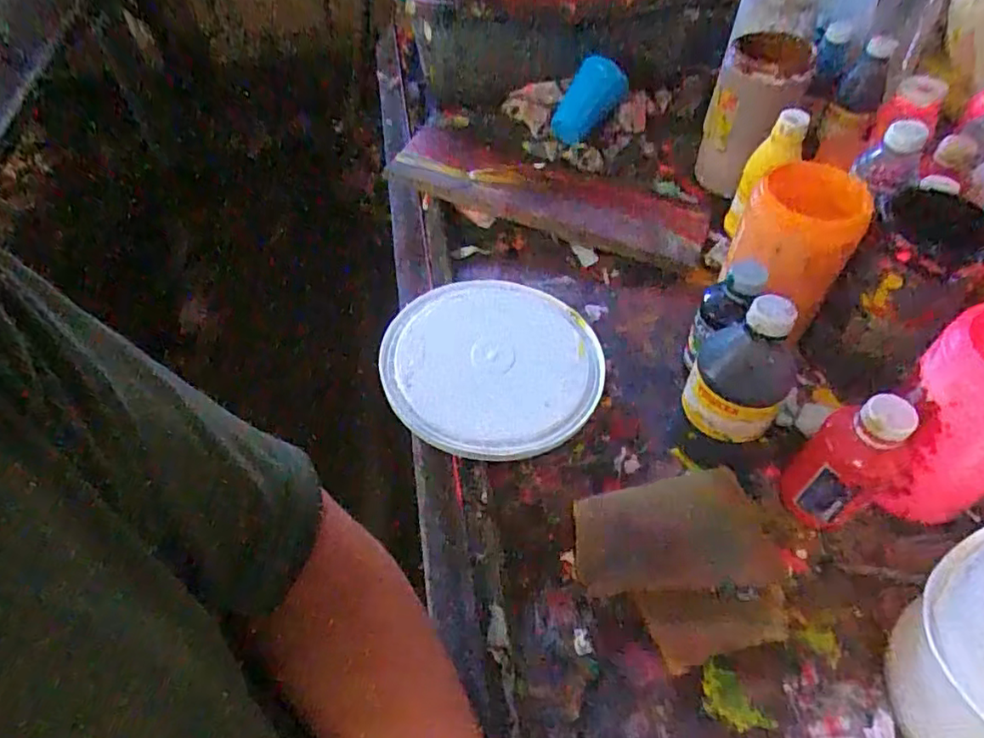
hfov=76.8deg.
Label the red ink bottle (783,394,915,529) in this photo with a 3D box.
[{"bbox_3d":[0.260,0.070,0.457,0.044,0.131,0.058,-34,59,-25],"label":"red ink bottle"}]

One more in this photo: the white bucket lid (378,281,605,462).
[{"bbox_3d":[0.001,-0.007,0.559,0.191,0.022,0.191,1,51,-1],"label":"white bucket lid"}]

